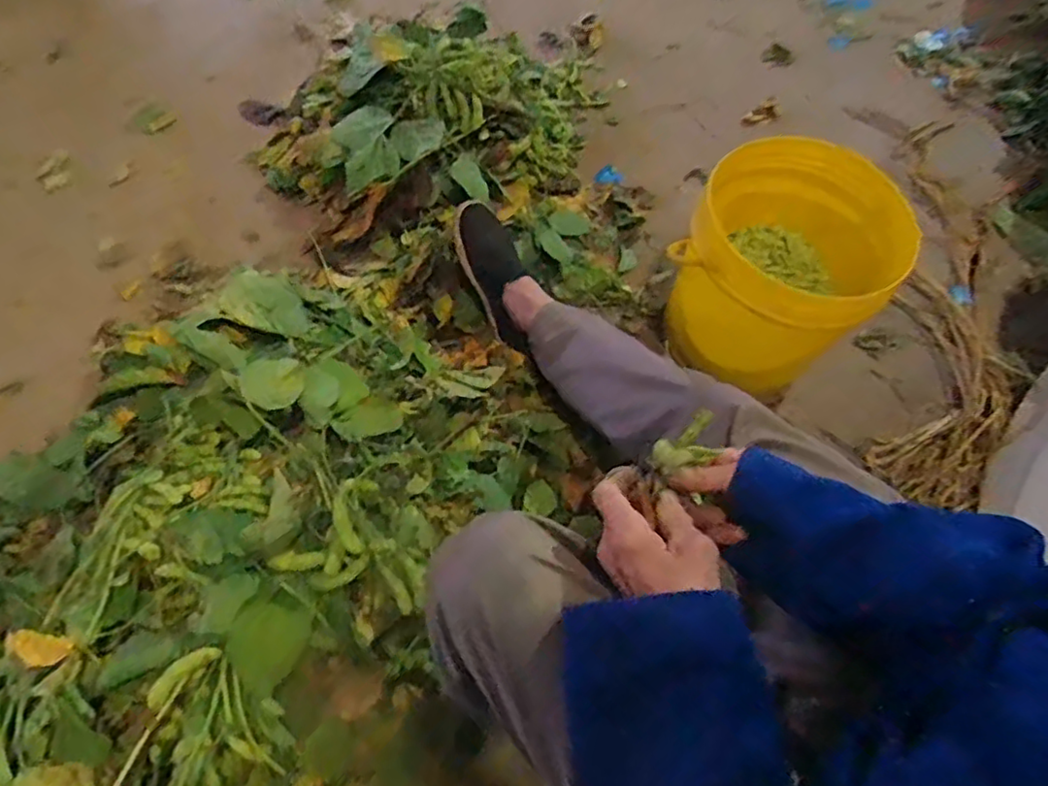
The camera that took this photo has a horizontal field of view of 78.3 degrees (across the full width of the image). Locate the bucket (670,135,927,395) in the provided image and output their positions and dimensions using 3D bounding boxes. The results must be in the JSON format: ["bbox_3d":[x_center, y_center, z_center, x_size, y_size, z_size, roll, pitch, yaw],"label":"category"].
[{"bbox_3d":[0.341,-0.162,0.832,0.262,0.219,0.267,1,61,-3],"label":"bucket"}]

